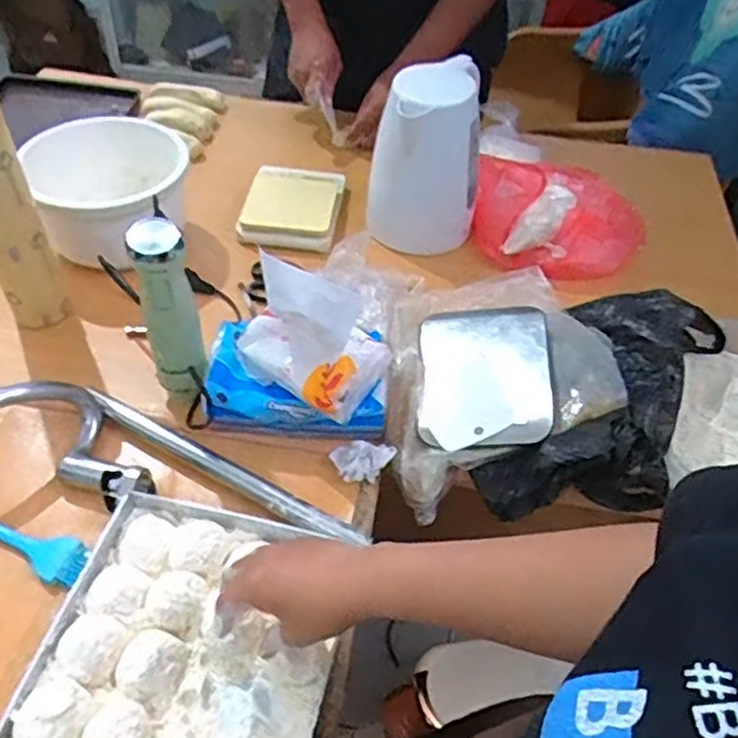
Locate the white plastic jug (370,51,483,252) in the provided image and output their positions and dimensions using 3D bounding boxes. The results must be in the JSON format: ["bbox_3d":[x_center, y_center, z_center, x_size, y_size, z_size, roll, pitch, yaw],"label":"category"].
[{"bbox_3d":[0.075,-0.276,0.930,0.138,0.225,0.110,7,48,2],"label":"white plastic jug"}]

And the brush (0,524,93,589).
[{"bbox_3d":[-0.354,0.143,0.651,0.212,0.025,0.041,21,50,14],"label":"brush"}]

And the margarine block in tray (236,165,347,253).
[{"bbox_3d":[-0.107,-0.229,0.978,0.130,0.025,0.160,7,48,2],"label":"margarine block in tray"}]

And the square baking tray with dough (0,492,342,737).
[{"bbox_3d":[-0.142,0.221,0.577,0.222,0.040,0.236,10,50,6],"label":"square baking tray with dough"}]

